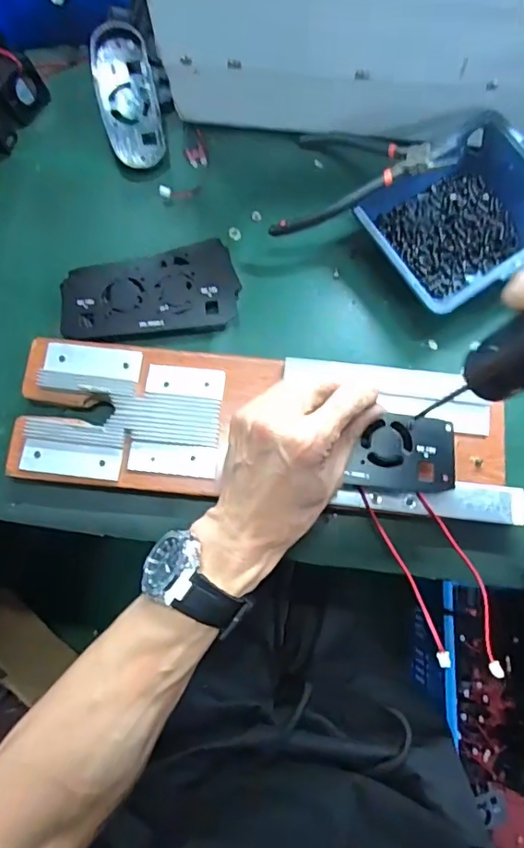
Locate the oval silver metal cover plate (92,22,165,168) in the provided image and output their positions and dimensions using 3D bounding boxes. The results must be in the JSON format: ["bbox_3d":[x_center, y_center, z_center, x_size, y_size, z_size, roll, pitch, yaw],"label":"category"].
[{"bbox_3d":[-0.120,-0.291,0.477,0.049,0.011,0.115,-12,101,-3],"label":"oval silver metal cover plate"}]

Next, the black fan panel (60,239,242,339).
[{"bbox_3d":[-0.095,-0.110,0.453,0.147,0.010,0.074,-12,76,-3],"label":"black fan panel"}]

